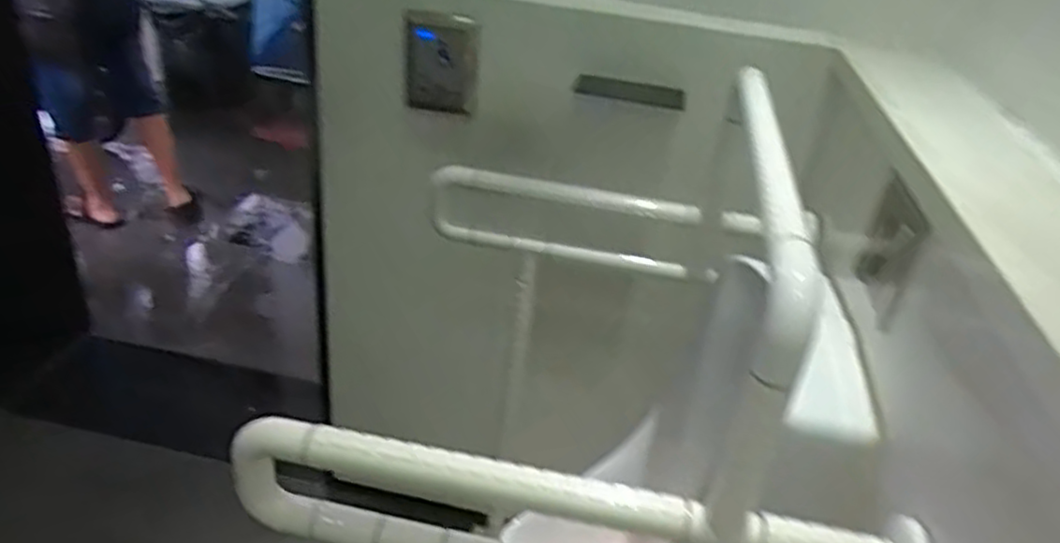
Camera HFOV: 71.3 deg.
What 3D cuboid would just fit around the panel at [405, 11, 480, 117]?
[{"bbox_3d":[-0.144,-0.338,1.222,0.120,0.189,0.032,-1,51,-12],"label":"panel"}]

